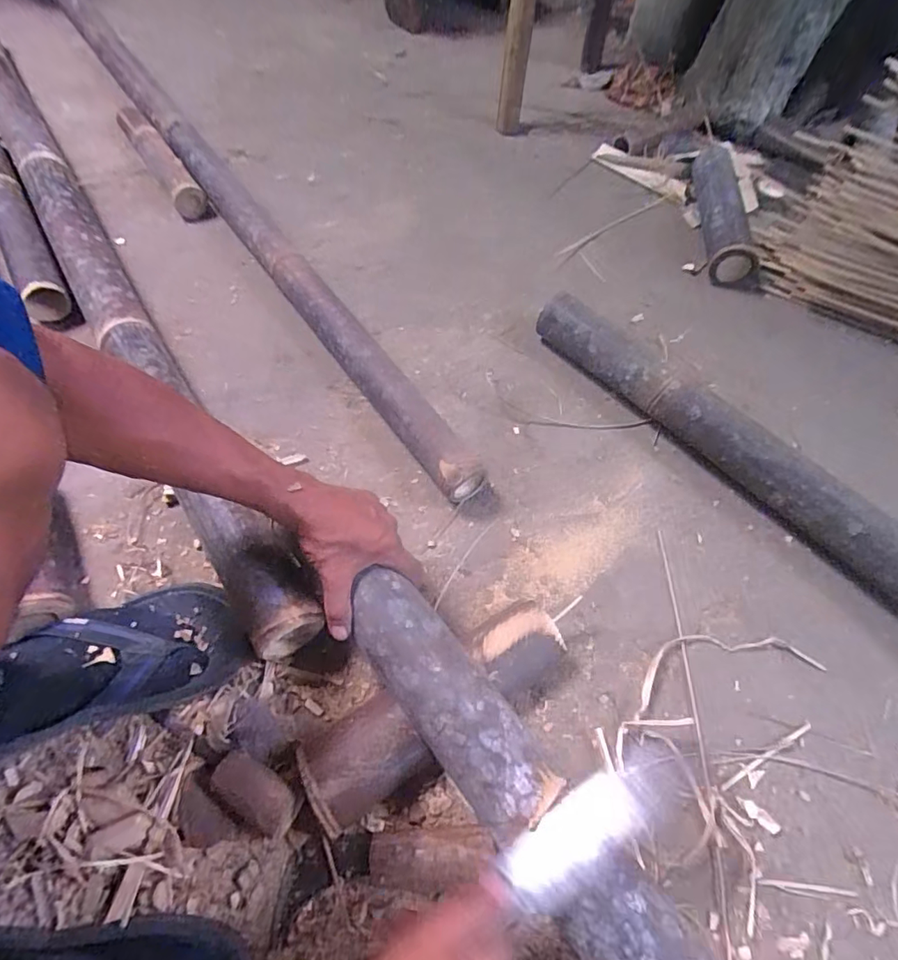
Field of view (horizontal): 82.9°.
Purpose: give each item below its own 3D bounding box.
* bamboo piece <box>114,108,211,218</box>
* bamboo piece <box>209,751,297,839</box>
[{"bbox_3d":[-0.577,-0.642,1.011,0.051,0.047,0.404,-30,65,-21],"label":"bamboo piece"},{"bbox_3d":[-0.176,0.285,0.460,0.081,0.027,0.040,27,60,12],"label":"bamboo piece"}]

